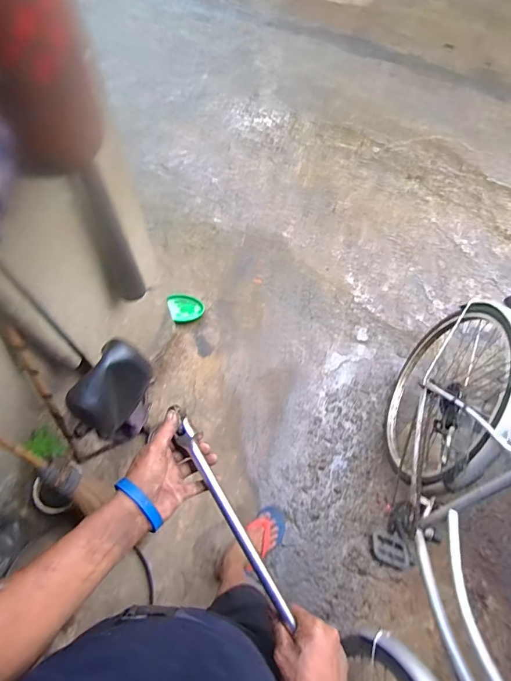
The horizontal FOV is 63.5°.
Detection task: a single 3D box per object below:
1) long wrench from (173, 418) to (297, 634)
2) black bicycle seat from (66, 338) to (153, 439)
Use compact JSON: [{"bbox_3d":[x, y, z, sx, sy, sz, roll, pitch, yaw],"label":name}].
[{"bbox_3d":[-0.029,0.231,0.532,0.019,0.020,0.278,-29,87,-12],"label":"long wrench"},{"bbox_3d":[-0.332,0.108,0.959,0.082,0.167,0.193,28,69,12],"label":"black bicycle seat"}]

